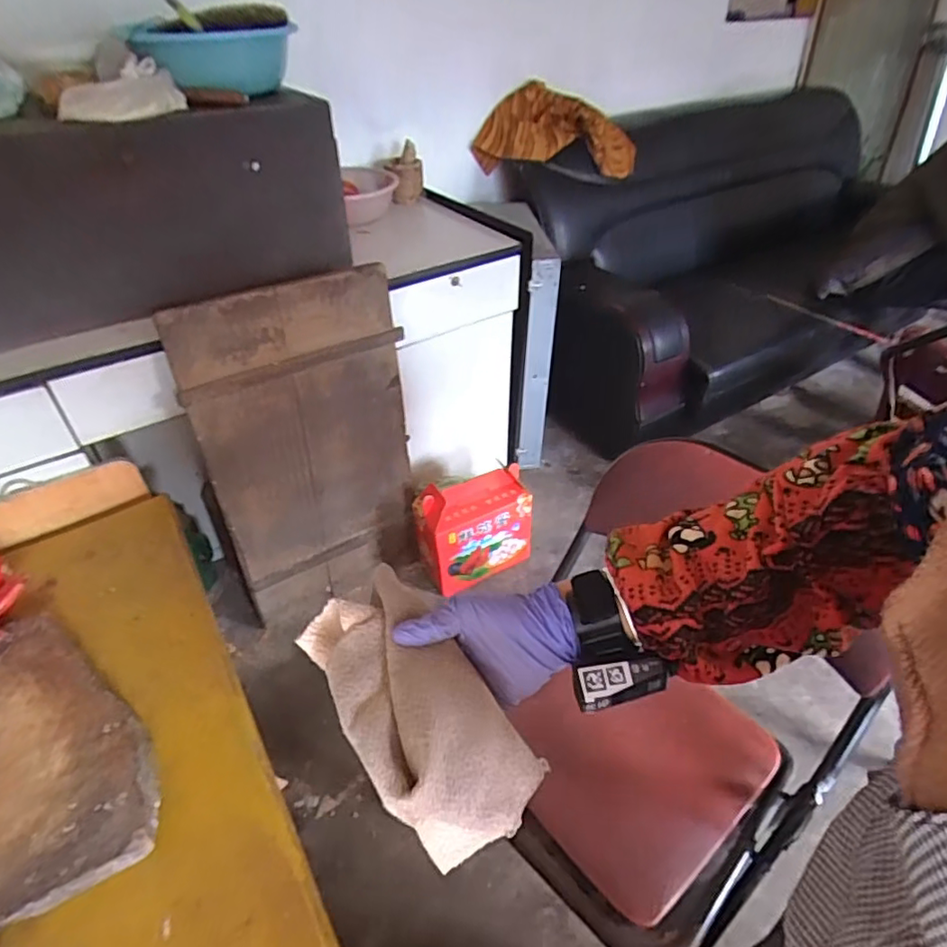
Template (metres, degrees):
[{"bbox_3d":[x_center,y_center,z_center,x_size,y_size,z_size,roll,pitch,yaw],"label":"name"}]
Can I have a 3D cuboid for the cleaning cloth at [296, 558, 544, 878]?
[{"bbox_3d":[-0.044,0.175,0.443,0.106,0.088,0.186,-27,47,-27],"label":"cleaning cloth"}]

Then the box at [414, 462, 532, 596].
[{"bbox_3d":[0.013,0.150,1.561,0.289,0.283,0.134,-17,43,-19],"label":"box"}]

